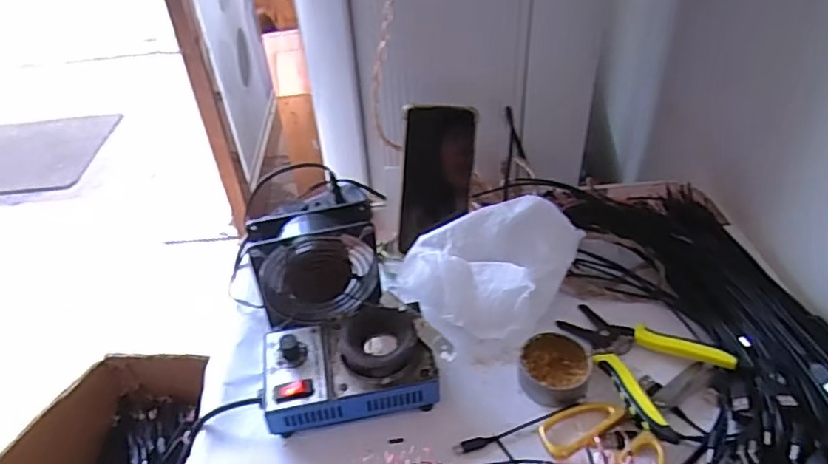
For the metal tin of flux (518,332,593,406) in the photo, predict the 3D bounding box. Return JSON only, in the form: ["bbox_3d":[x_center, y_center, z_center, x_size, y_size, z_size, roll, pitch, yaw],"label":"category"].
[{"bbox_3d":[0.128,0.125,0.539,0.062,0.025,0.059,-2,41,2],"label":"metal tin of flux"}]

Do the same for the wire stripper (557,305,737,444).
[{"bbox_3d":[0.196,0.116,0.542,0.107,0.030,0.143,-34,49,-31],"label":"wire stripper"}]

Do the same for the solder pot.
[{"bbox_3d":[-0.059,0.118,0.532,0.152,0.060,0.095,-9,41,-7],"label":"solder pot"}]

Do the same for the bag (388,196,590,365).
[{"bbox_3d":[0.078,0.033,0.591,0.168,0.092,0.128,-16,42,-14],"label":"bag"}]

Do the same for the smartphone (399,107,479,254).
[{"bbox_3d":[0.024,-0.058,0.636,0.078,0.151,0.013,4,10,7],"label":"smartphone"}]

